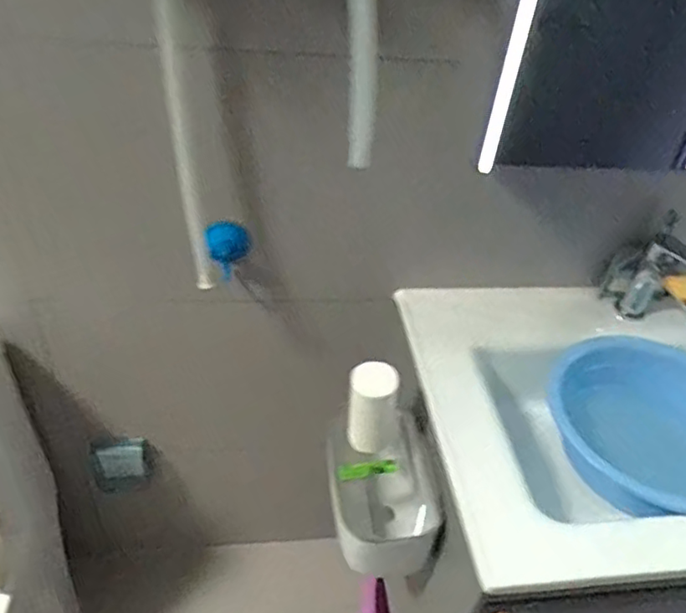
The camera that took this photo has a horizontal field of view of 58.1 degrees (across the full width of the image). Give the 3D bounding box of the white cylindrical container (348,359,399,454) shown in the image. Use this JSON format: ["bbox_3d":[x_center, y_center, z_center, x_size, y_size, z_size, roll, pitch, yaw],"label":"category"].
[{"bbox_3d":[0.043,0.144,0.872,0.071,0.130,0.072,13,40,8],"label":"white cylindrical container"}]

